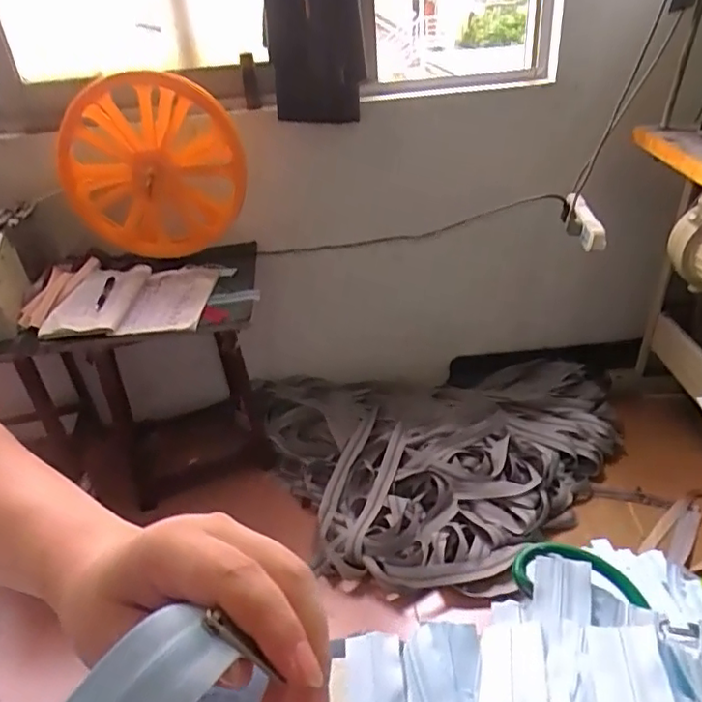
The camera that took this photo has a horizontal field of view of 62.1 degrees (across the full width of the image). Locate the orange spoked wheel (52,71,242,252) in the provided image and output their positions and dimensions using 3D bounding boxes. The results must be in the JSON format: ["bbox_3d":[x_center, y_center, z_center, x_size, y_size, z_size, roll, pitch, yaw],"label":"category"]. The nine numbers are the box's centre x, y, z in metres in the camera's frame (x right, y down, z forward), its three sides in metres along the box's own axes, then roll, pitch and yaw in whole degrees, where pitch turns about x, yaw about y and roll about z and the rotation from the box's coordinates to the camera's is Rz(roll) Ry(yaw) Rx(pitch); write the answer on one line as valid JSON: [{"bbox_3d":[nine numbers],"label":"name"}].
[{"bbox_3d":[-0.395,-0.361,1.165,0.362,0.328,0.079,-5,33,0],"label":"orange spoked wheel"}]

